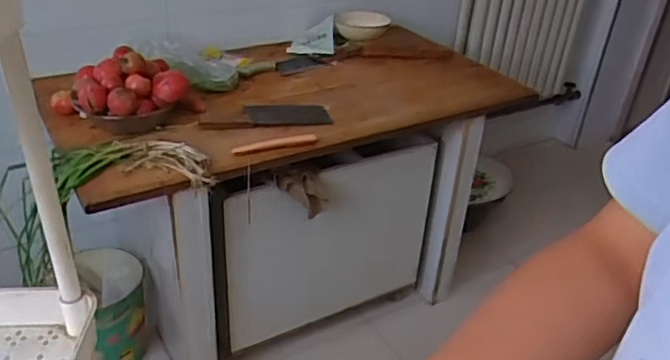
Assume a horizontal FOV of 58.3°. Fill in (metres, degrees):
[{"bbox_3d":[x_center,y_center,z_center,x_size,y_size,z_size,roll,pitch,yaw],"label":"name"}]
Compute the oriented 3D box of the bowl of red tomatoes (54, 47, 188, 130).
[{"bbox_3d":[-0.460,-0.201,1.331,0.207,0.130,0.229,21,35,25],"label":"bowl of red tomatoes"}]

